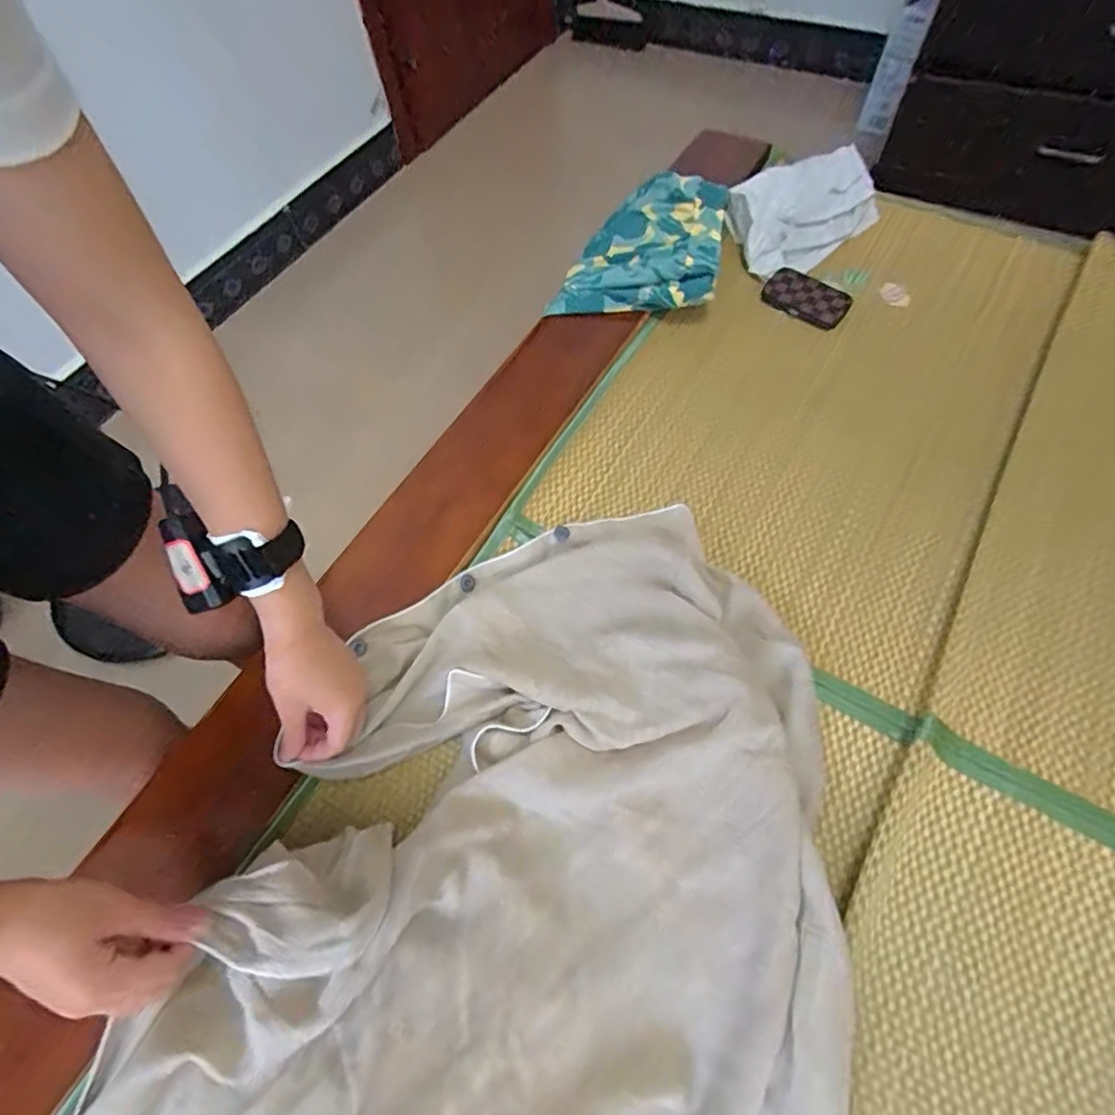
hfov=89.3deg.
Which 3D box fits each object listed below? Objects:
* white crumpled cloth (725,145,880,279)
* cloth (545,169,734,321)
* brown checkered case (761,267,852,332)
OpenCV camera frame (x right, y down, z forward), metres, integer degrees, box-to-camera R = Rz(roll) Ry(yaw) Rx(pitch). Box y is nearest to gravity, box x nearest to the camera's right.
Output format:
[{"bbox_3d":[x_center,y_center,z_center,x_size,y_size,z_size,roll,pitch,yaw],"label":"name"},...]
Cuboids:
[{"bbox_3d":[0.337,-0.483,0.778,0.191,0.072,0.129,-32,65,-12],"label":"white crumpled cloth"},{"bbox_3d":[0.105,-0.405,0.740,0.206,0.072,0.224,8,64,8],"label":"cloth"},{"bbox_3d":[0.325,-0.341,0.735,0.106,0.019,0.064,35,70,19],"label":"brown checkered case"}]

